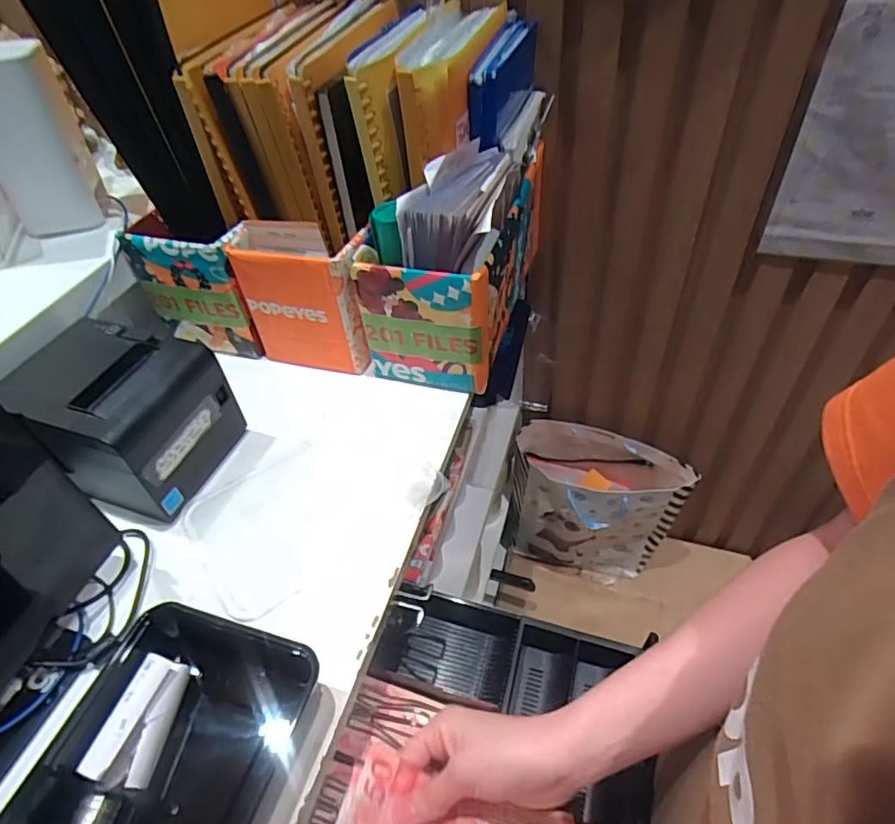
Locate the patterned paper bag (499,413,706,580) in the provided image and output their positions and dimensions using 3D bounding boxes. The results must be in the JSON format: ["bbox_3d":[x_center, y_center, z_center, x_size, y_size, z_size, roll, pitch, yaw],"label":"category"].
[{"bbox_3d":[0.288,0.204,1.151,0.320,0.313,0.156,13,49,17],"label":"patterned paper bag"}]

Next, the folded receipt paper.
[{"bbox_3d":[-0.218,0.218,0.405,0.043,0.016,0.083,37,45,-22],"label":"folded receipt paper"}]

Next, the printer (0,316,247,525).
[{"bbox_3d":[-0.318,0.009,0.565,0.152,0.142,0.135,12,48,16],"label":"printer"}]

